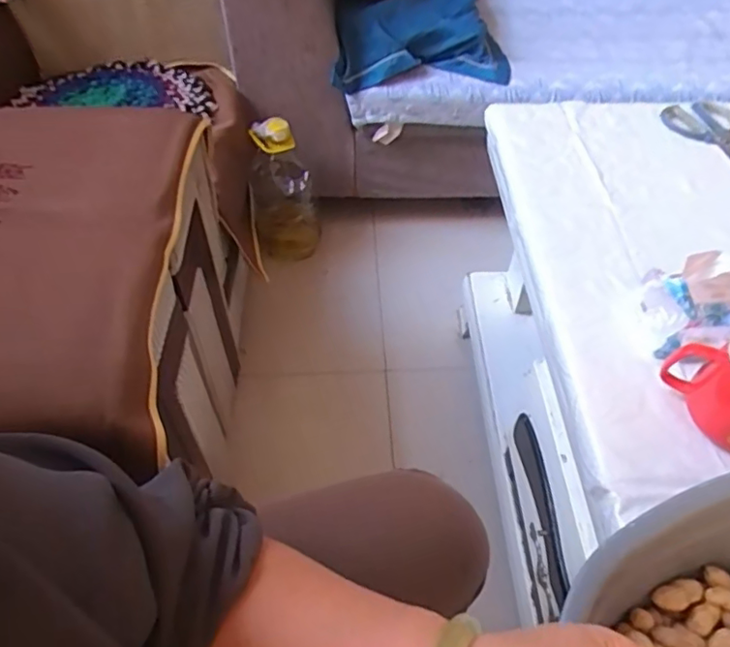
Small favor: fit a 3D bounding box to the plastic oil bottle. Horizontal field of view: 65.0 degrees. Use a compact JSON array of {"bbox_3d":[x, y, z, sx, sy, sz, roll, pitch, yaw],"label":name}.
[{"bbox_3d":[-0.198,-0.311,1.393,0.161,0.385,0.119,-6,49,-6],"label":"plastic oil bottle"}]

